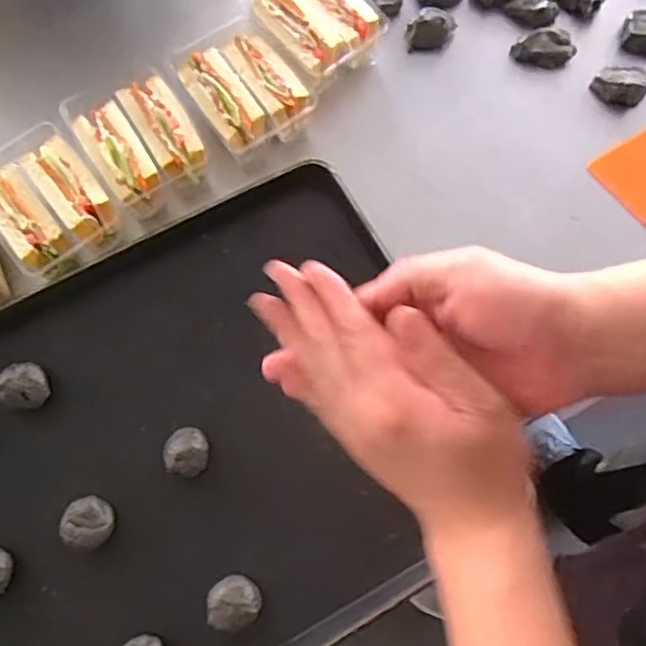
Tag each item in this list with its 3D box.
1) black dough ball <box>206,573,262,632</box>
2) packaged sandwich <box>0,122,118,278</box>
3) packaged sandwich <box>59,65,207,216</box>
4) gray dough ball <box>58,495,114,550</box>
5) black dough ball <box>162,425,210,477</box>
[{"bbox_3d":[-0.076,0.237,0.554,0.045,0.028,0.042,0,72,0],"label":"black dough ball"},{"bbox_3d":[-0.272,-0.117,0.642,0.114,0.050,0.134,-37,76,-11],"label":"packaged sandwich"},{"bbox_3d":[-0.189,-0.191,0.664,0.108,0.056,0.147,-33,75,-10],"label":"packaged sandwich"},{"bbox_3d":[-0.207,0.176,0.576,0.043,0.022,0.043,0,72,0],"label":"gray dough ball"},{"bbox_3d":[-0.122,0.116,0.592,0.038,0.031,0.041,0,72,0],"label":"black dough ball"}]

